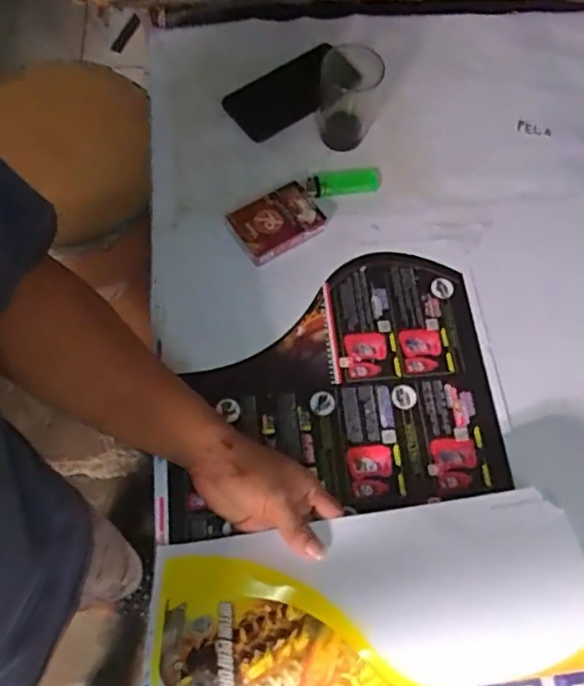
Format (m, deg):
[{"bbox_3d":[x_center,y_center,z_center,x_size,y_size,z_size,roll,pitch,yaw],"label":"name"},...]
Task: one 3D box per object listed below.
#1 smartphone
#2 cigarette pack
[{"bbox_3d":[-0.007,-0.293,0.706,0.135,0.013,0.083,-31,74,-2],"label":"smartphone"},{"bbox_3d":[-0.015,-0.127,0.634,0.090,0.018,0.065,-30,71,-14],"label":"cigarette pack"}]

